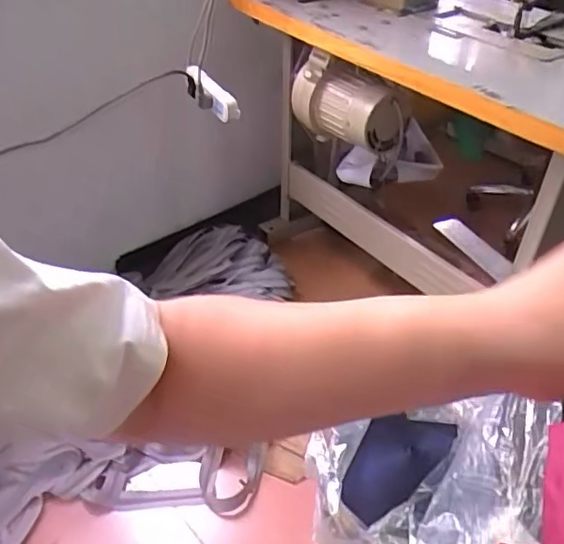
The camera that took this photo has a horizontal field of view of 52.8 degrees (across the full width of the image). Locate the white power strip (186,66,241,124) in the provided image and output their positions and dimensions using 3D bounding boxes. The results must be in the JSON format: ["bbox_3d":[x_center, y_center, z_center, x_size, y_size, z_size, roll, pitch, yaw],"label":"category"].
[{"bbox_3d":[-0.150,-0.370,1.186,0.142,0.056,0.044,43,49,-3],"label":"white power strip"}]

